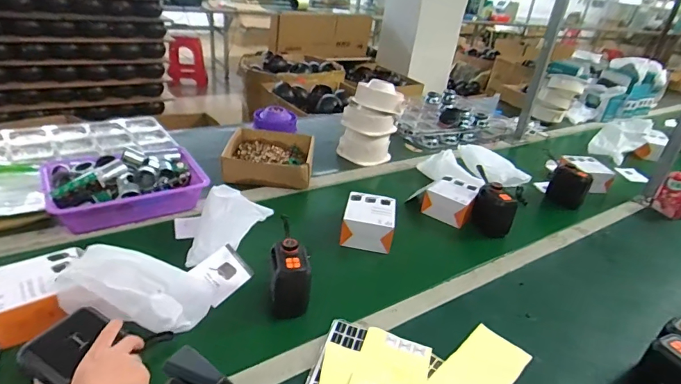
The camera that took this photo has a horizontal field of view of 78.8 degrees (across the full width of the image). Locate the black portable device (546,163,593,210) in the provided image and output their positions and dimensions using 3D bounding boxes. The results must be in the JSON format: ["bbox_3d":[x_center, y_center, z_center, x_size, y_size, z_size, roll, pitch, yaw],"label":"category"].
[{"bbox_3d":[0.587,-0.008,1.071,0.088,0.108,0.044,26,33,29],"label":"black portable device"}]

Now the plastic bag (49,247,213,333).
[{"bbox_3d":[-0.293,0.136,0.596,0.179,0.079,0.110,9,29,6],"label":"plastic bag"}]

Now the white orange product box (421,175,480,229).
[{"bbox_3d":[0.260,0.019,0.968,0.105,0.063,0.113,23,32,27],"label":"white orange product box"}]

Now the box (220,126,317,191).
[{"bbox_3d":[-0.175,-0.086,1.038,0.214,0.065,0.217,3,29,-10],"label":"box"}]

